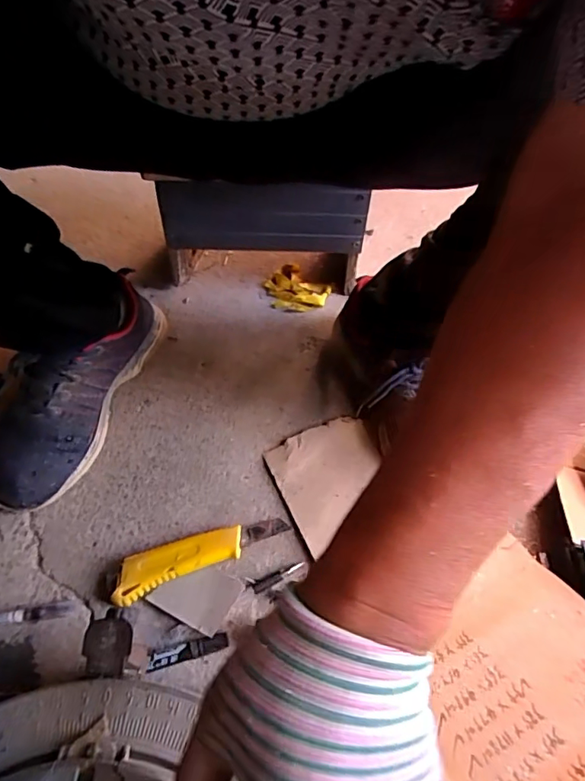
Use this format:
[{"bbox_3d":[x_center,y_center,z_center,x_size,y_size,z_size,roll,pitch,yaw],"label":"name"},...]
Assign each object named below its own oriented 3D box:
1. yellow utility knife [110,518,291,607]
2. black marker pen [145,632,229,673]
[{"bbox_3d":[-0.089,0.155,0.501,0.169,0.015,0.039,-18,58,-16],"label":"yellow utility knife"},{"bbox_3d":[-0.091,0.226,0.448,0.070,0.011,0.013,-12,56,-12],"label":"black marker pen"}]

